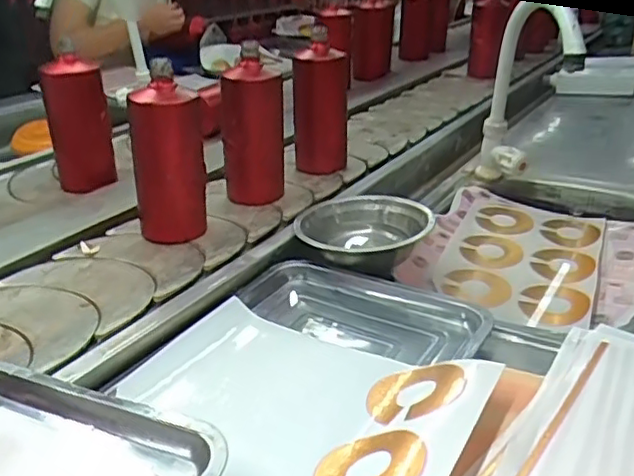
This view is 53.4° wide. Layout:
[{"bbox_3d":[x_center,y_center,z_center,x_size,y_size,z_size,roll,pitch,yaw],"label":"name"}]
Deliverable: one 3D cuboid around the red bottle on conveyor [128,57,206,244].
[{"bbox_3d":[-0.182,-0.103,0.769,0.083,0.197,0.086,-6,27,-11],"label":"red bottle on conveyor"}]

